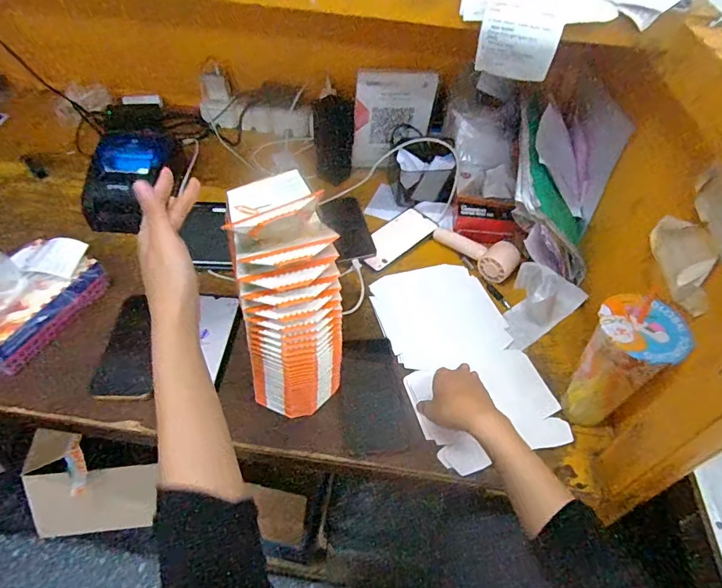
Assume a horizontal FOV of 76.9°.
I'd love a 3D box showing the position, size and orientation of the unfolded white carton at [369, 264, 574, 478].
[{"bbox_3d":[0.138,0.083,0.658,0.182,0.019,0.325,-11,50,-13],"label":"unfolded white carton"}]

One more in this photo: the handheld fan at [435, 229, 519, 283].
[{"bbox_3d":[0.185,-0.075,0.755,0.148,0.042,0.050,28,53,20],"label":"handheld fan"}]

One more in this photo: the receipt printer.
[{"bbox_3d":[-0.404,-0.207,0.818,0.133,0.089,0.194,2,49,-2],"label":"receipt printer"}]

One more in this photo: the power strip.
[{"bbox_3d":[-0.231,-0.383,1.002,0.241,0.060,0.061,1,49,-3],"label":"power strip"}]

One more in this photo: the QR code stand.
[{"bbox_3d":[0.058,-0.324,0.850,0.138,0.182,0.021,5,49,1],"label":"QR code stand"}]

